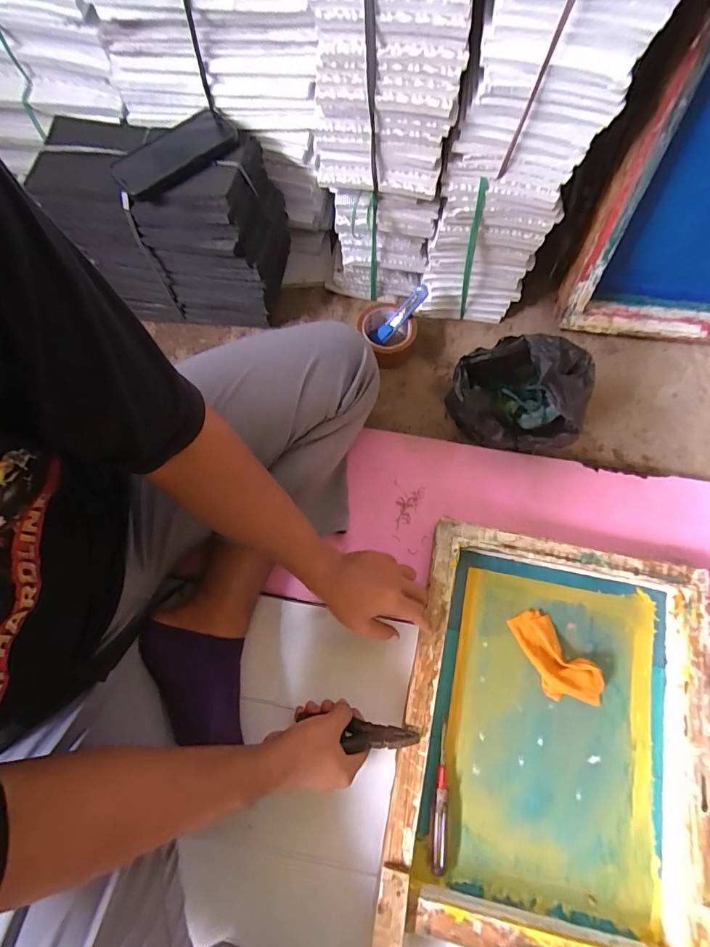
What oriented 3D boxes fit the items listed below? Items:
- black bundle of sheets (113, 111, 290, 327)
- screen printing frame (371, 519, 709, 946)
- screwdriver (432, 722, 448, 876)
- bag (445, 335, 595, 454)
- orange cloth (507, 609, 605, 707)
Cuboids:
[{"bbox_3d":[-0.213,-0.380,0.696,0.186,0.228,0.172,6,72,3],"label":"black bundle of sheets"},{"bbox_3d":[0.242,0.313,0.543,0.349,0.058,0.448,11,71,6],"label":"screen printing frame"},{"bbox_3d":[0.105,0.401,0.538,0.017,0.027,0.154,5,70,4],"label":"screwdriver"},{"bbox_3d":[0.232,-0.112,0.646,0.178,0.150,0.130,17,73,6],"label":"bag"},{"bbox_3d":[0.272,0.248,0.586,0.074,0.032,0.137,-22,71,-6],"label":"orange cloth"}]

